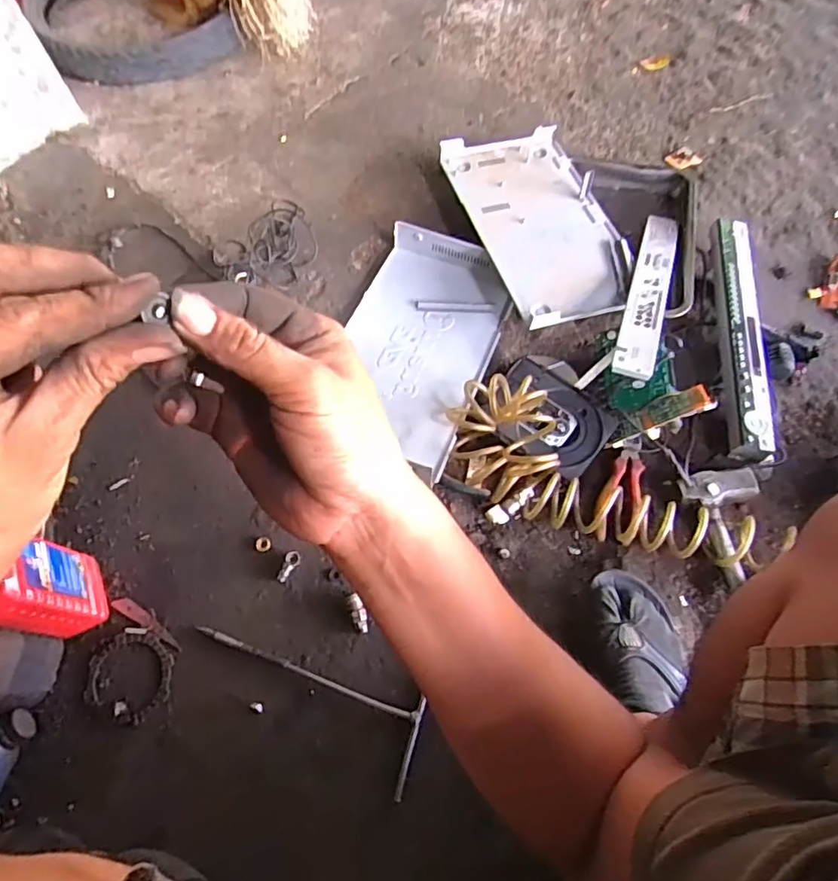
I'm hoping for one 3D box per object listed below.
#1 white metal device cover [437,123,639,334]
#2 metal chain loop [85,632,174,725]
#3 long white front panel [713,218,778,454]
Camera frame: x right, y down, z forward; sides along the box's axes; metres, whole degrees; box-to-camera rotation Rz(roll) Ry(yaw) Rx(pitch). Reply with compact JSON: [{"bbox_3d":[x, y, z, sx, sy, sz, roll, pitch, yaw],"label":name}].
[{"bbox_3d":[0.213,-0.387,0.994,0.228,0.037,0.434,-17,68,-8],"label":"white metal device cover"},{"bbox_3d":[-0.380,0.310,0.762,0.114,0.010,0.107,0,66,0],"label":"metal chain loop"},{"bbox_3d":[0.508,-0.181,0.909,0.062,0.025,0.421,-3,66,22],"label":"long white front panel"}]

